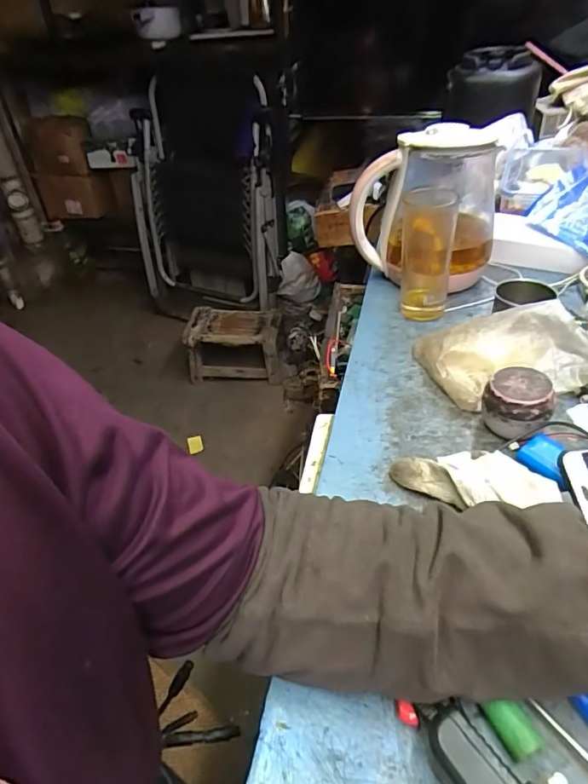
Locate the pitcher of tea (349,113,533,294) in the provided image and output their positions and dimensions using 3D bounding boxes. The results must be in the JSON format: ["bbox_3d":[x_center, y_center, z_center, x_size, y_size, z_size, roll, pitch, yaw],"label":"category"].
[{"bbox_3d":[0.187,-0.248,0.666,0.210,0.187,0.123,-6,40,-2],"label":"pitcher of tea"}]

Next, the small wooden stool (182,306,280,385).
[{"bbox_3d":[-0.224,-0.185,1.843,0.335,0.182,0.243,-3,40,2],"label":"small wooden stool"}]

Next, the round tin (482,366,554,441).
[{"bbox_3d":[0.213,0.011,0.467,0.059,0.044,0.052,18,45,25],"label":"round tin"}]

